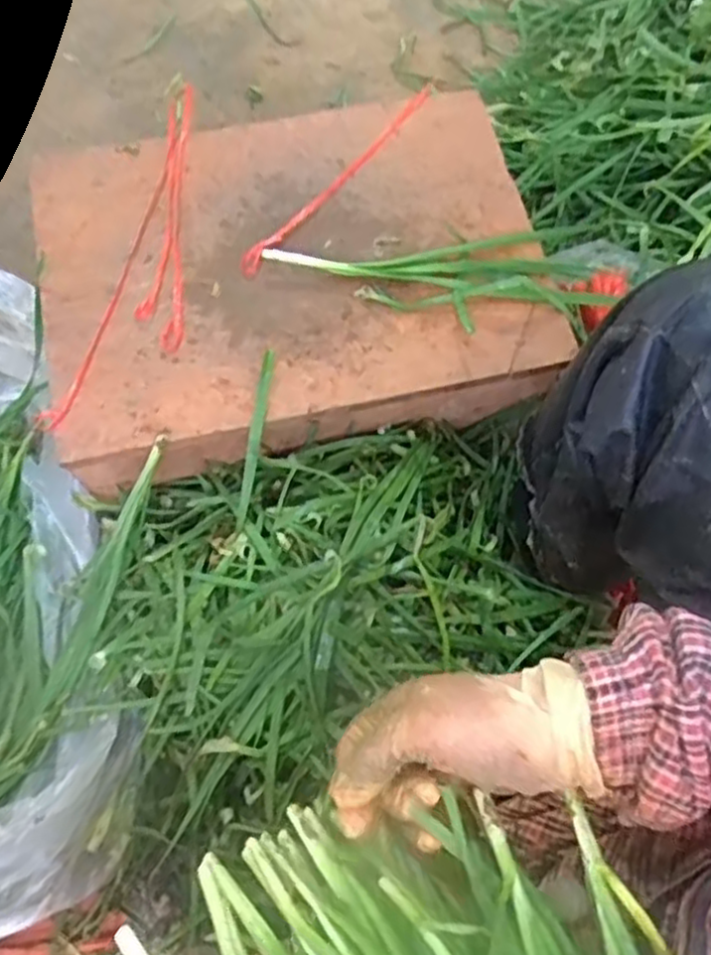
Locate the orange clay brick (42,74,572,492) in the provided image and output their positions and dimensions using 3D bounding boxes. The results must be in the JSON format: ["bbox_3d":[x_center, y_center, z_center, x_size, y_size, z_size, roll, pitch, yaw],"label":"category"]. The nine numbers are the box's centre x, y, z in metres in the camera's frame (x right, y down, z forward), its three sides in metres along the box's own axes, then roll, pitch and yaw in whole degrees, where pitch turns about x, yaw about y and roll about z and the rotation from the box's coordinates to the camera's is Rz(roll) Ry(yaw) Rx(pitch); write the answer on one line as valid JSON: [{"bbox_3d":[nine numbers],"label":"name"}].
[{"bbox_3d":[-0.063,-0.199,0.699,0.445,0.106,0.358,-12,69,-6],"label":"orange clay brick"}]

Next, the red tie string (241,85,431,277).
[{"bbox_3d":[-0.013,-0.283,0.685,0.026,0.016,0.267,40,73,13],"label":"red tie string"}]

